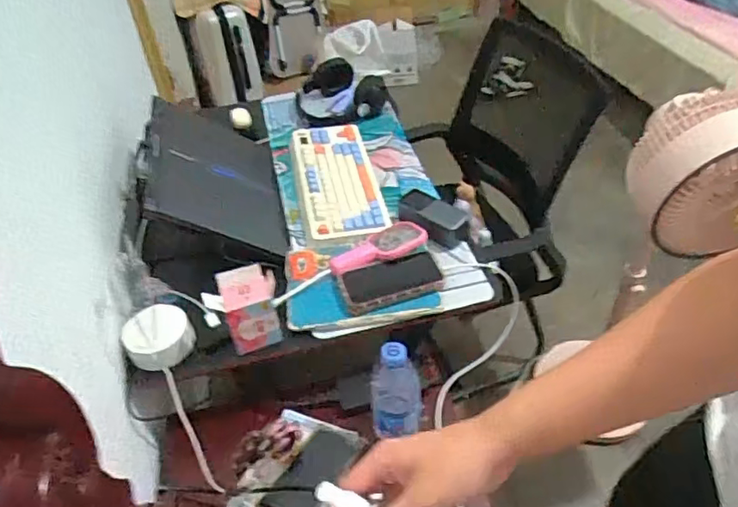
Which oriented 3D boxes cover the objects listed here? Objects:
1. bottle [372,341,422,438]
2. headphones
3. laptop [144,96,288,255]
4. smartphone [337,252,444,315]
[{"bbox_3d":[0.041,0.206,0.846,0.078,0.196,0.072,-1,45,6],"label":"bottle"},{"bbox_3d":[-0.065,-0.383,1.336,0.218,0.074,0.187,-6,45,1],"label":"headphones"},{"bbox_3d":[-0.283,-0.149,1.058,0.262,0.037,0.404,25,30,-33],"label":"laptop"},{"bbox_3d":[0.036,0.044,0.922,0.169,0.008,0.079,-14,60,-16],"label":"smartphone"}]

